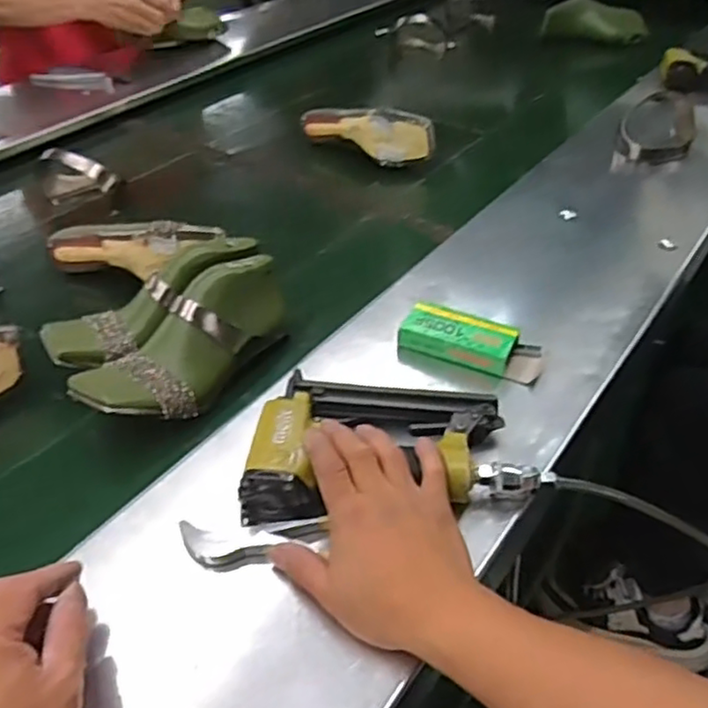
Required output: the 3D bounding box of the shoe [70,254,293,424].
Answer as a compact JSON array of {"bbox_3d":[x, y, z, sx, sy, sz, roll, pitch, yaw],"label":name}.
[{"bbox_3d":[-0.154,-0.010,0.650,0.082,0.079,0.228,30,51,29],"label":"shoe"}]

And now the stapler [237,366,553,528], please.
[{"bbox_3d":[0.024,0.060,0.552,0.224,0.055,0.150,-6,43,-4],"label":"stapler"}]

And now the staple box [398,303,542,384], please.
[{"bbox_3d":[0.112,-0.011,0.645,0.131,0.030,0.052,14,45,17],"label":"staple box"}]

